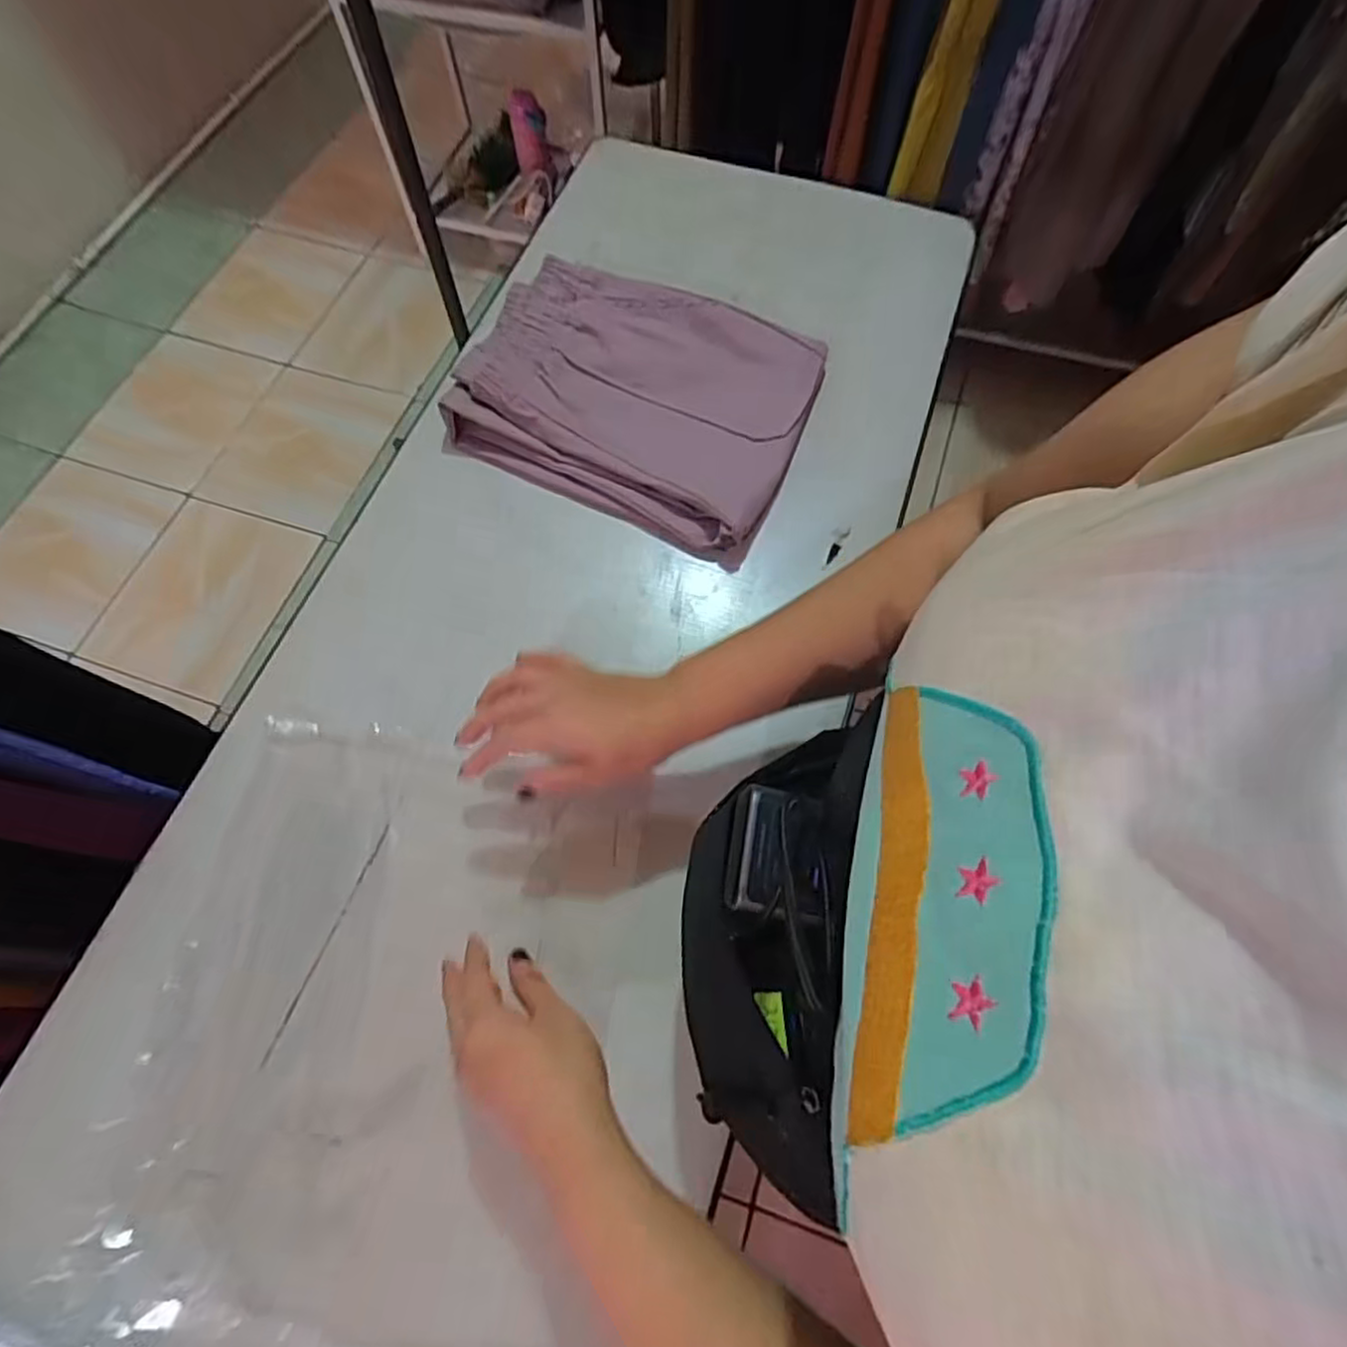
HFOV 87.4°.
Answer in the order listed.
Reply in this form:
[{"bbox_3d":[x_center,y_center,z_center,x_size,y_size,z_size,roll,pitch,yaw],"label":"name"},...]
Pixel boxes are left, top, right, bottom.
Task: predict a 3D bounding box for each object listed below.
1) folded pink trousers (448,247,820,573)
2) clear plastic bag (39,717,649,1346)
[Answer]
[{"bbox_3d":[-0.035,-0.247,0.634,0.295,0.063,0.220,21,67,7],"label":"folded pink trousers"},{"bbox_3d":[-0.189,0.234,0.457,0.294,0.014,0.377,9,66,2],"label":"clear plastic bag"}]

